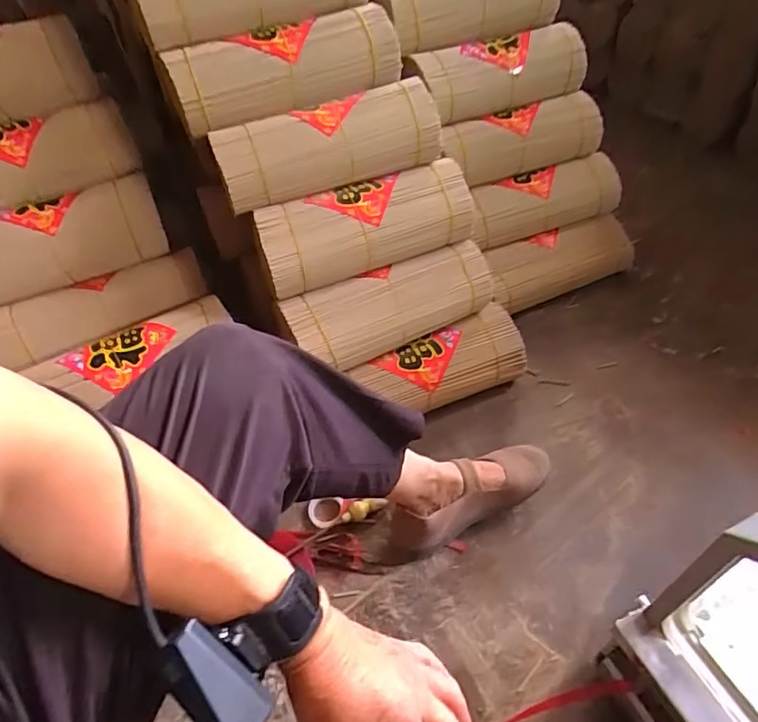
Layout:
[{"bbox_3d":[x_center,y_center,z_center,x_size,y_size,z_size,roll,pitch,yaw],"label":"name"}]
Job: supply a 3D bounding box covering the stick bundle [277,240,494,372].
[{"bbox_3d":[0.022,-0.081,0.777,0.310,0.094,0.096,-22,50,-13],"label":"stick bundle"}]

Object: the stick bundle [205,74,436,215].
[{"bbox_3d":[-0.067,-0.309,0.742,0.325,0.092,0.090,-24,50,-15],"label":"stick bundle"}]

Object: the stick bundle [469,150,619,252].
[{"bbox_3d":[0.308,-0.301,0.980,0.328,0.087,0.083,-20,49,-12],"label":"stick bundle"}]

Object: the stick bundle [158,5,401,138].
[{"bbox_3d":[-0.132,-0.413,0.735,0.319,0.090,0.119,-24,50,-15],"label":"stick bundle"}]

